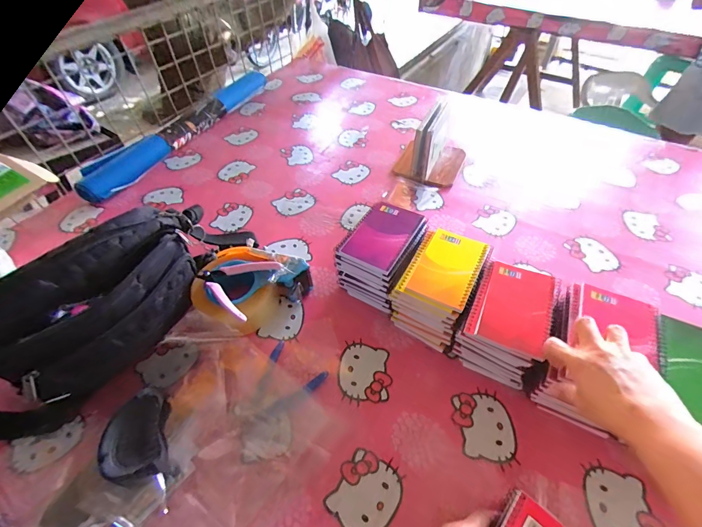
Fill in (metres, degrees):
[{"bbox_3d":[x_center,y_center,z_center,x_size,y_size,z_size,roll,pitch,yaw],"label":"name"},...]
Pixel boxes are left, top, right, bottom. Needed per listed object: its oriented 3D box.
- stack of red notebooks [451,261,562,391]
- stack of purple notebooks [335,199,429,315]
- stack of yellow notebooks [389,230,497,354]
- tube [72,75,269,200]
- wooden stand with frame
[{"bbox_3d":[0.216,0.082,0.498,0.103,0.089,0.134,24,55,20],"label":"stack of red notebooks"},{"bbox_3d":[0.049,-0.015,0.587,0.108,0.091,0.139,23,55,19],"label":"stack of purple notebooks"},{"bbox_3d":[0.134,0.034,0.541,0.098,0.091,0.145,26,56,21],"label":"stack of yellow notebooks"},{"bbox_3d":[-0.402,-0.347,0.904,0.083,0.053,0.616,23,55,19],"label":"tube"},{"bbox_3d":[0.180,-0.264,0.773,0.129,0.122,0.169,19,54,17],"label":"wooden stand with frame"}]

